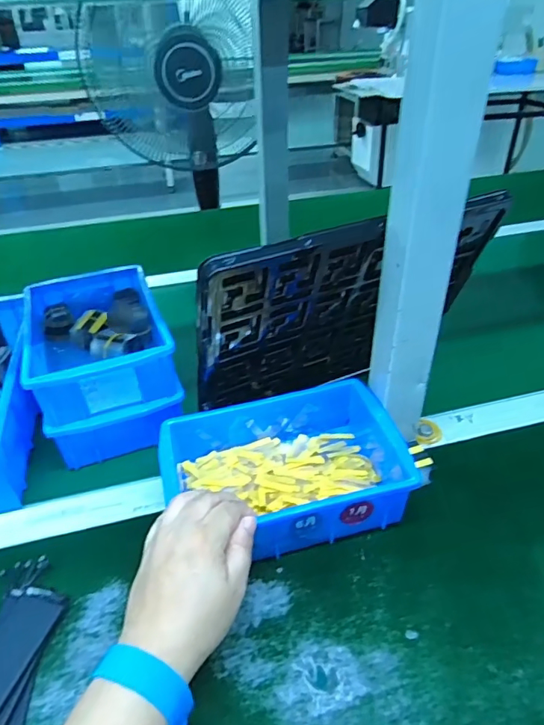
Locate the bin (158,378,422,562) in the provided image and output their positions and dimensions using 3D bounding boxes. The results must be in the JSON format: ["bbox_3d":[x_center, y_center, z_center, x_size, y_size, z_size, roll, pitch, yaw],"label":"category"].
[{"bbox_3d":[0.009,0.093,0.437,0.199,0.059,0.134,-11,38,-12],"label":"bin"}]

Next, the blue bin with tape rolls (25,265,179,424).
[{"bbox_3d":[-0.186,-0.031,0.526,0.125,0.059,0.200,-14,38,-17],"label":"blue bin with tape rolls"}]

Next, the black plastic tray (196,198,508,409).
[{"bbox_3d":[0.069,-0.043,0.472,0.287,0.225,0.016,-18,60,-19],"label":"black plastic tray"}]

